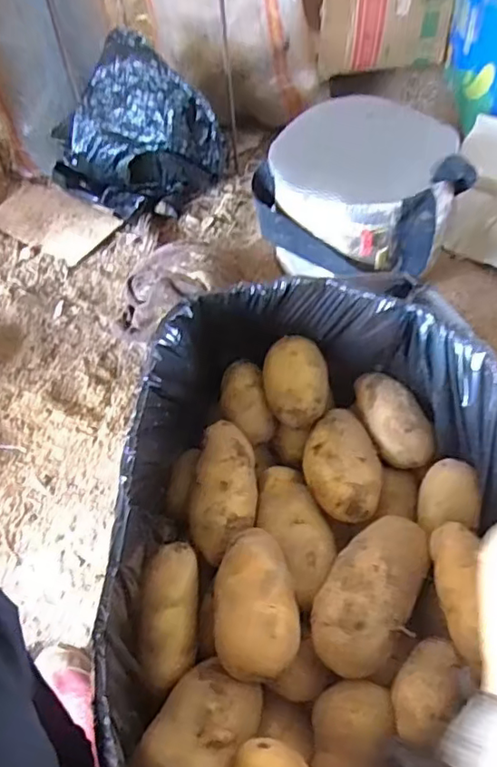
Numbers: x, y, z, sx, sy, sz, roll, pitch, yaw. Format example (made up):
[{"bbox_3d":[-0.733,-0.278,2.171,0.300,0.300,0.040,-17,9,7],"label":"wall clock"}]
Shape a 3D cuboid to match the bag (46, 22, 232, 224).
[{"bbox_3d":[-0.194,-0.405,0.941,0.302,0.255,0.116,-2,56,4],"label":"bag"}]

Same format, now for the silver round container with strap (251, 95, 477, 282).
[{"bbox_3d":[0.164,-0.268,0.847,0.252,0.173,0.228,27,63,21],"label":"silver round container with strap"}]

